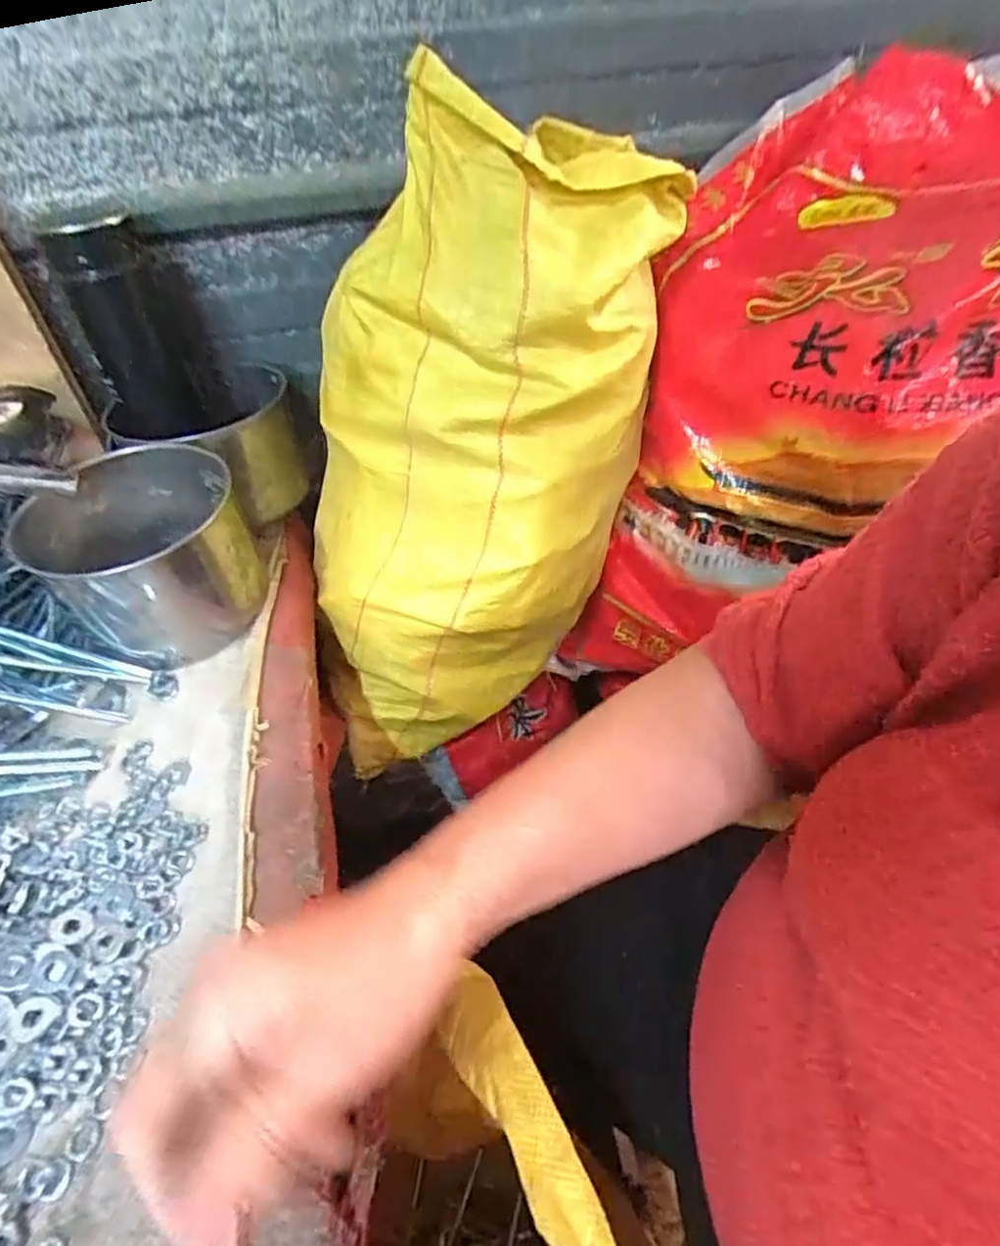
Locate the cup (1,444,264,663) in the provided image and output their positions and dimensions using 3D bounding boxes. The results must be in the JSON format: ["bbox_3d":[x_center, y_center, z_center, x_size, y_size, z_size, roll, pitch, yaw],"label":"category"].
[{"bbox_3d":[-0.244,-0.050,0.464,0.132,0.119,0.132,-3,44,3],"label":"cup"}]

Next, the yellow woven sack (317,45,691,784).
[{"bbox_3d":[-0.021,-0.117,0.494,0.200,0.431,0.159,-12,39,-43],"label":"yellow woven sack"}]

